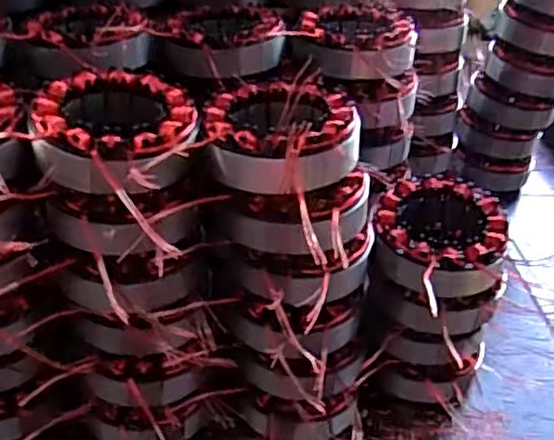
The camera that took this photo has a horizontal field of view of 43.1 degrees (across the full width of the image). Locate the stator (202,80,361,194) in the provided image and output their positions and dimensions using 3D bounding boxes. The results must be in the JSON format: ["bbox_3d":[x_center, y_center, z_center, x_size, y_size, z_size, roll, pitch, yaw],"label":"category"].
[{"bbox_3d":[0.003,-0.047,0.389,0.086,0.033,0.094,6,36,-1],"label":"stator"}]

